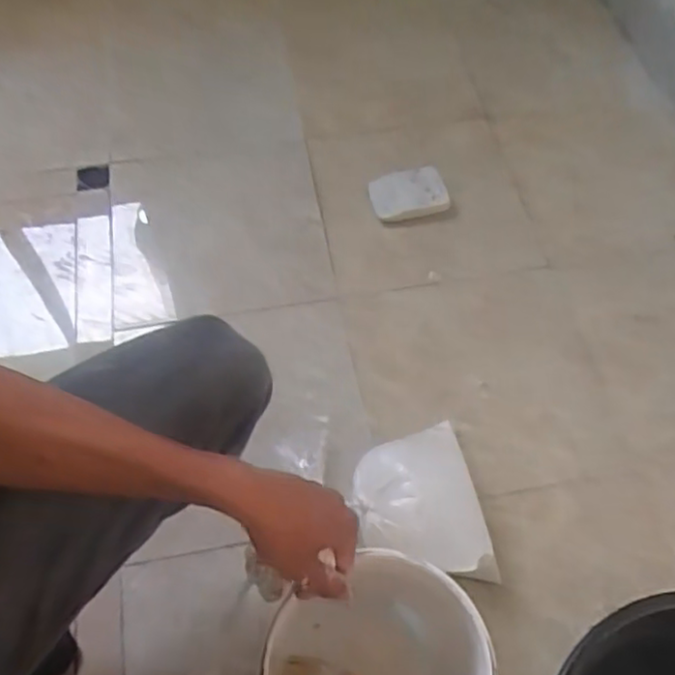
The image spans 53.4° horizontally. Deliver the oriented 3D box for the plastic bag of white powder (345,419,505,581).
[{"bbox_3d":[0.086,0.174,0.710,0.133,0.092,0.165,-10,60,-7],"label":"plastic bag of white powder"}]

